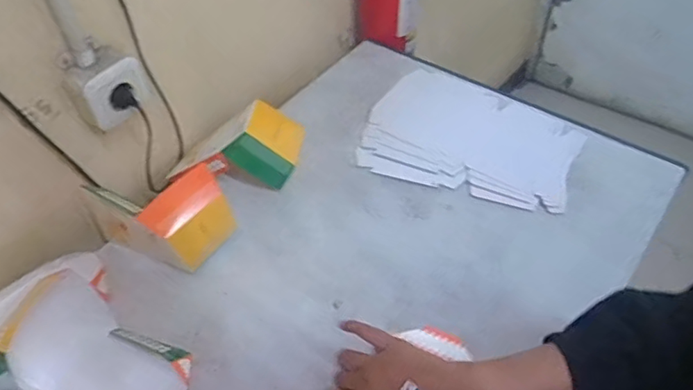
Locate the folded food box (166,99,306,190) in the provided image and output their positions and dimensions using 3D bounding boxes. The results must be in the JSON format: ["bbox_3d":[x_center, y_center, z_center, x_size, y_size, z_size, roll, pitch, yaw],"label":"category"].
[{"bbox_3d":[-0.164,-0.058,0.835,0.170,0.115,0.104,-31,31,29],"label":"folded food box"}]

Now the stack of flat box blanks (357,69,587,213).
[{"bbox_3d":[0.201,-0.099,0.893,0.320,0.021,0.249,14,51,14],"label":"stack of flat box blanks"}]

